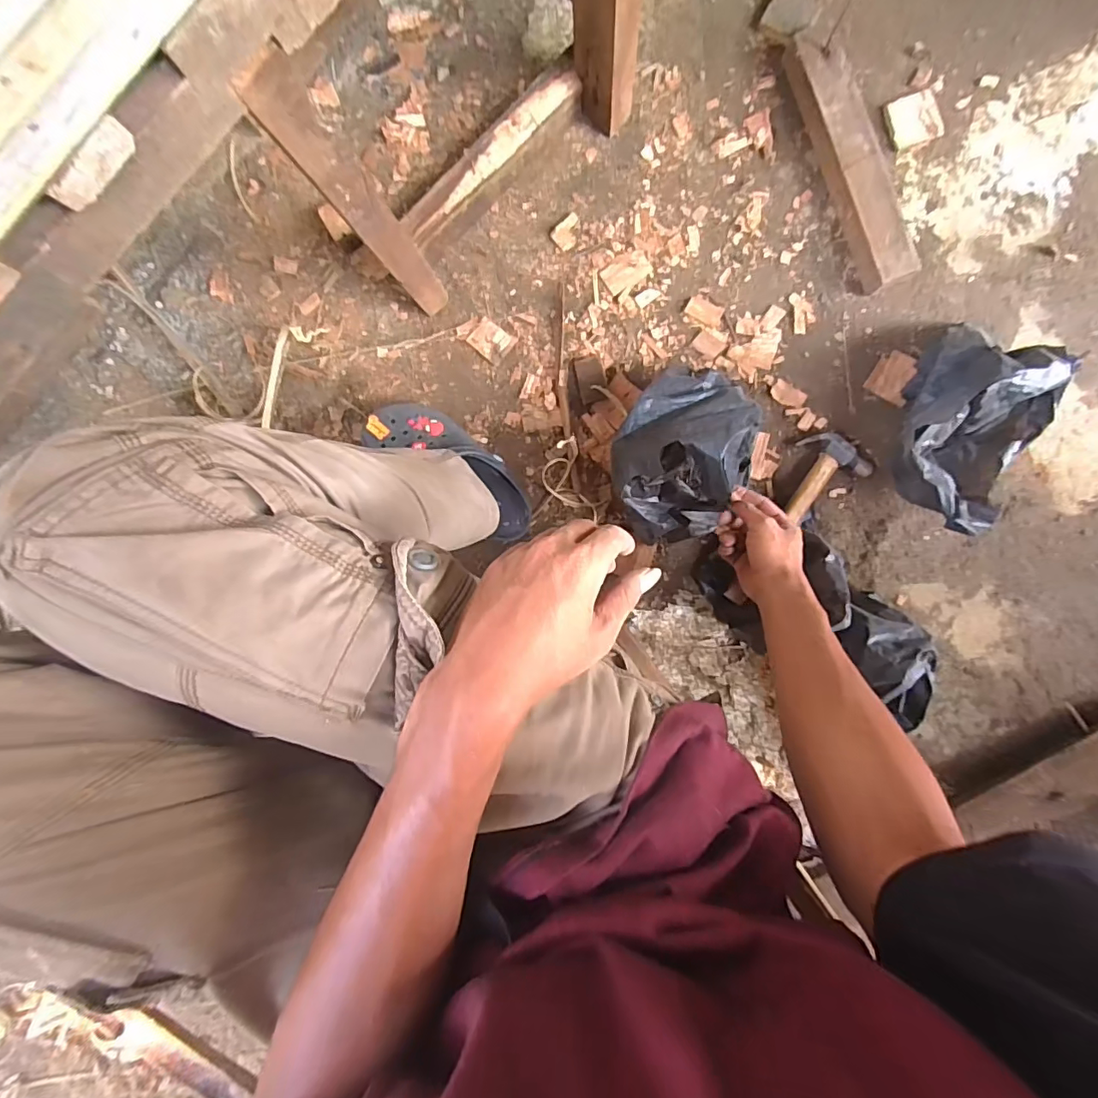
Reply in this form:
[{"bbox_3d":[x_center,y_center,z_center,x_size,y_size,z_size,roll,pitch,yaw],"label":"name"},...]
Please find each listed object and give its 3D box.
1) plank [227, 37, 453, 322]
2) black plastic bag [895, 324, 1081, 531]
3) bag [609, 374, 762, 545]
[{"bbox_3d":[-0.167,-0.317,0.507,0.043,0.392,0.027,-40,88,6],"label":"plank"},{"bbox_3d":[0.491,-0.141,0.591,0.153,0.114,0.225,24,94,4],"label":"black plastic bag"},{"bbox_3d":[0.160,-0.110,0.610,0.156,0.140,0.196,35,95,3],"label":"bag"}]

